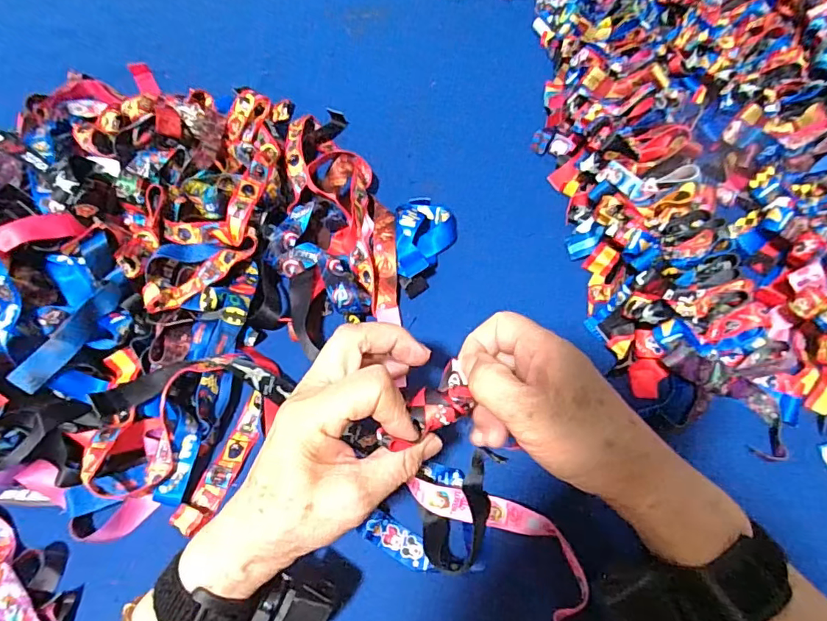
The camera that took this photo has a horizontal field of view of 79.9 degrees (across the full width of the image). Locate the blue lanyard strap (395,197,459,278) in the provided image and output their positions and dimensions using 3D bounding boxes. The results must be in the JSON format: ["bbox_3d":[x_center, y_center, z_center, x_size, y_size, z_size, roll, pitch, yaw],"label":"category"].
[{"bbox_3d":[0.013,-0.064,0.439,0.054,0.028,0.083,-3,63,2],"label":"blue lanyard strap"}]

